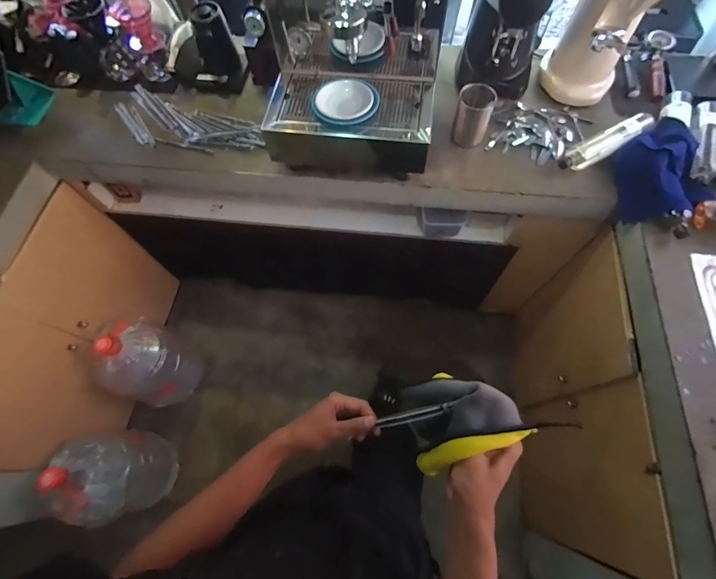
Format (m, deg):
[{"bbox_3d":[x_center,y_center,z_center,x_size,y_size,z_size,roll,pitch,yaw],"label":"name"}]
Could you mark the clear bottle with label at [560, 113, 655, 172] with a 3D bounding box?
[{"bbox_3d":[0.662,-0.394,0.953,0.284,0.050,0.072,-29,68,-10],"label":"clear bottle with label"}]

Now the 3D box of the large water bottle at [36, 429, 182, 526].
[{"bbox_3d":[-0.867,0.640,1.245,0.257,0.433,0.284,-1,66,2],"label":"large water bottle"}]

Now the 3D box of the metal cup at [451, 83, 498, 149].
[{"bbox_3d":[0.311,-0.469,0.962,0.090,0.145,0.090,-1,66,2],"label":"metal cup"}]

